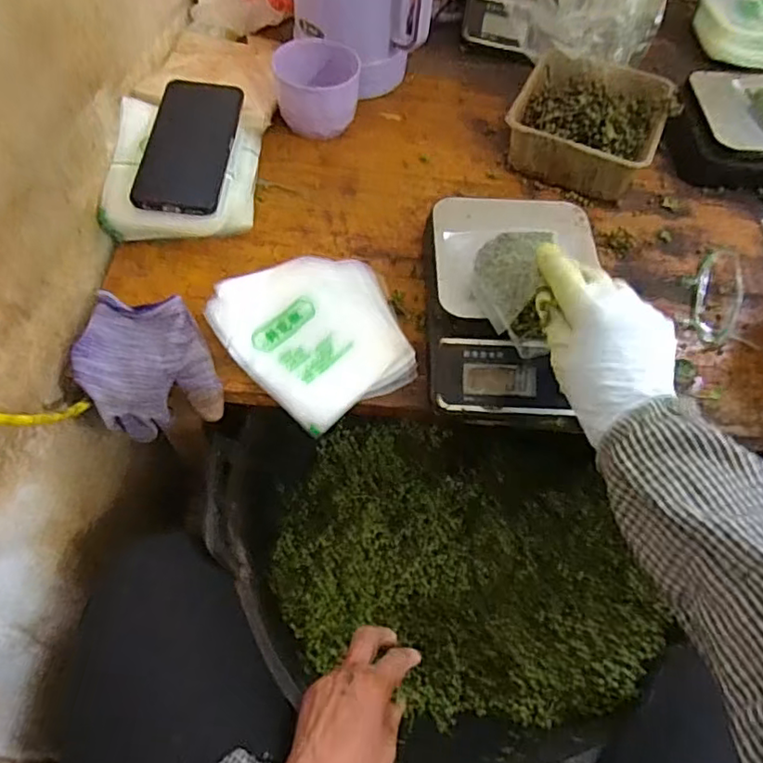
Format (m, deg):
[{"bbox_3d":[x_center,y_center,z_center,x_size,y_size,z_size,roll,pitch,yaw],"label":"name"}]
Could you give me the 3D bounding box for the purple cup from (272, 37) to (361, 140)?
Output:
[{"bbox_3d":[-0.073,-0.328,0.686,0.093,0.063,0.095,-2,59,-5],"label":"purple cup"}]

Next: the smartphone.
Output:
[{"bbox_3d":[-0.182,-0.226,0.575,0.077,0.008,0.163,6,63,-3],"label":"smartphone"}]

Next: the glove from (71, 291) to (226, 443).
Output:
[{"bbox_3d":[-0.187,-0.010,0.513,0.120,0.064,0.097,3,58,-2],"label":"glove"}]

